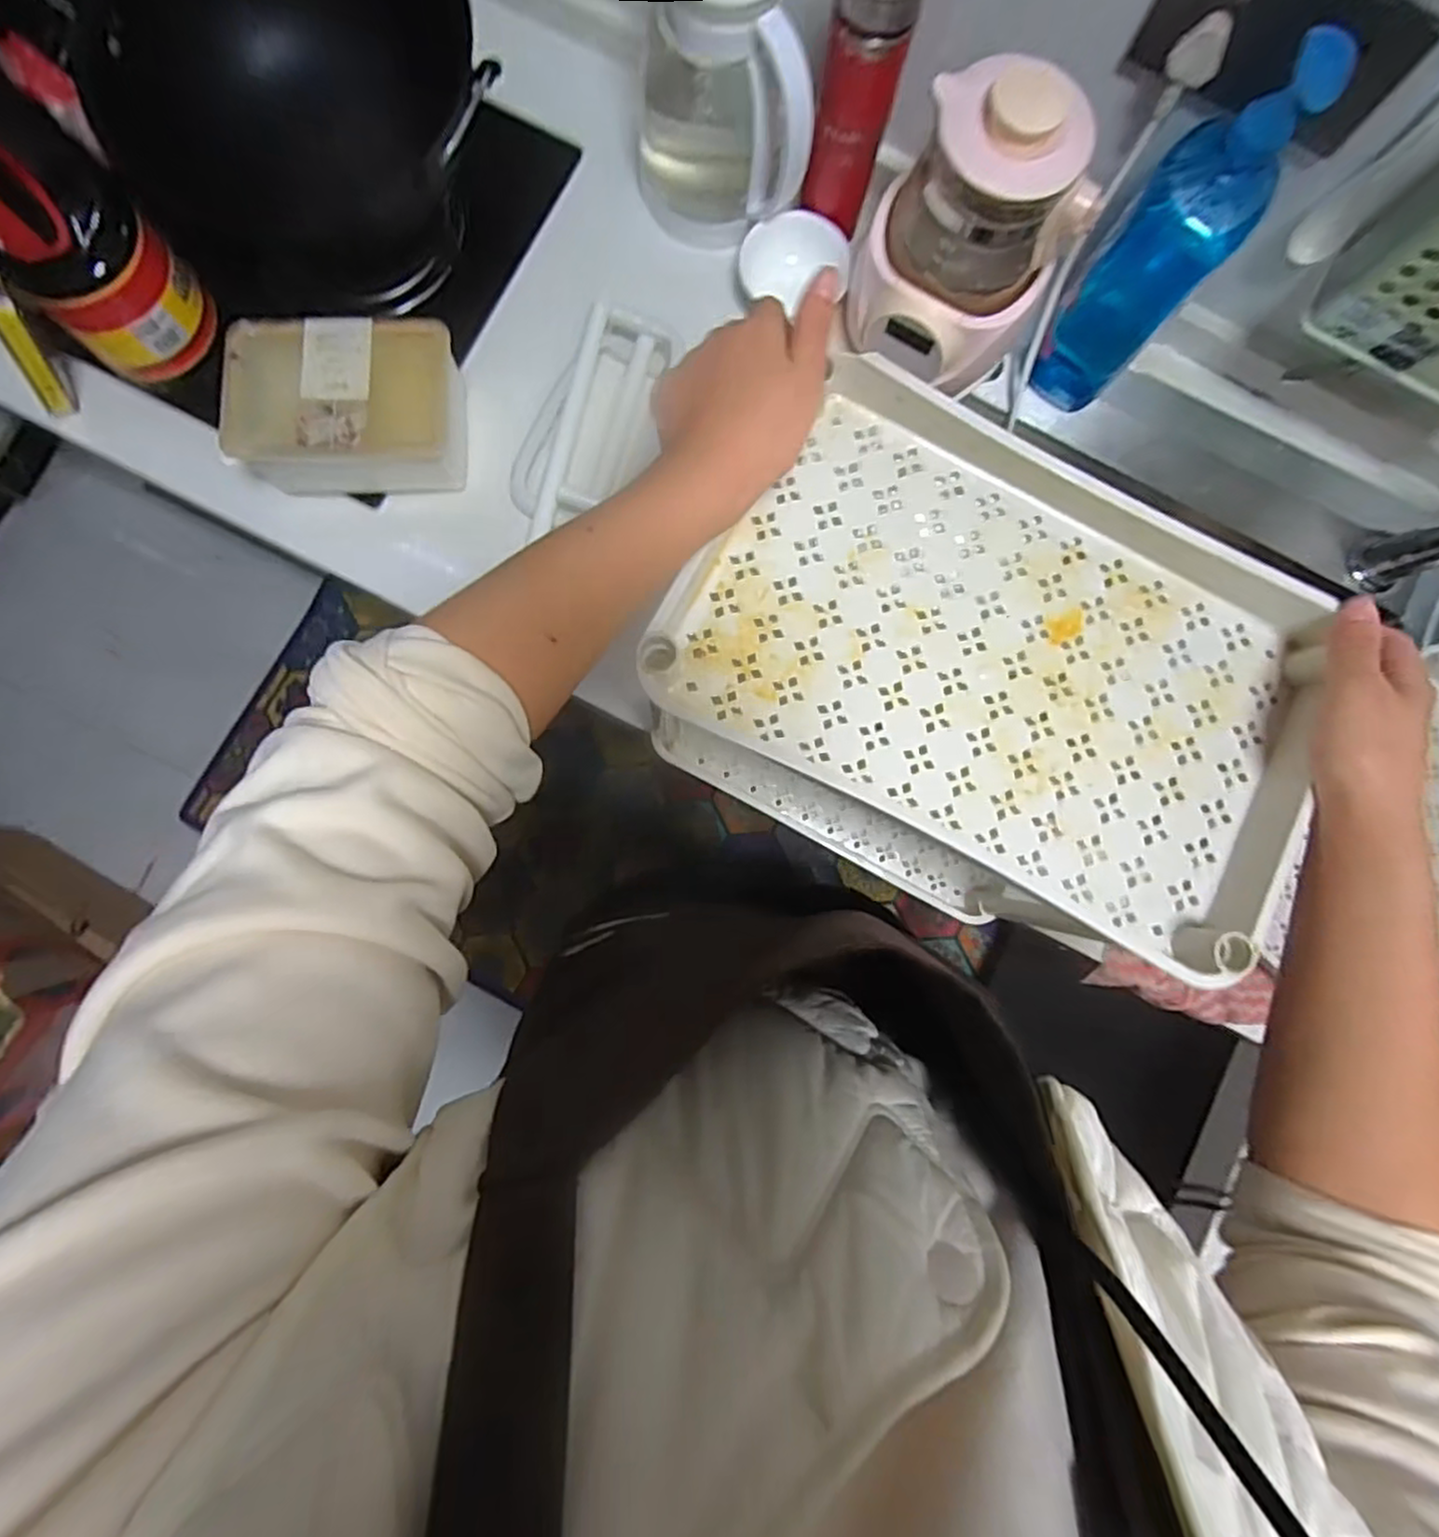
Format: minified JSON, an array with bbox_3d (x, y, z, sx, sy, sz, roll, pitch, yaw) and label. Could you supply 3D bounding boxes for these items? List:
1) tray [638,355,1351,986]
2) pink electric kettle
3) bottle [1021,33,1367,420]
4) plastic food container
[{"bbox_3d":[0.160,-0.065,0.399,0.339,0.041,0.245,29,84,-1],"label":"tray"},{"bbox_3d":[0.196,-0.424,0.598,0.158,0.199,0.141,32,84,0],"label":"pink electric kettle"},{"bbox_3d":[0.354,-0.412,0.575,0.084,0.283,0.077,35,84,0],"label":"bottle"},{"bbox_3d":[-0.319,-0.309,0.635,0.186,0.085,0.128,-2,85,-4],"label":"plastic food container"}]

